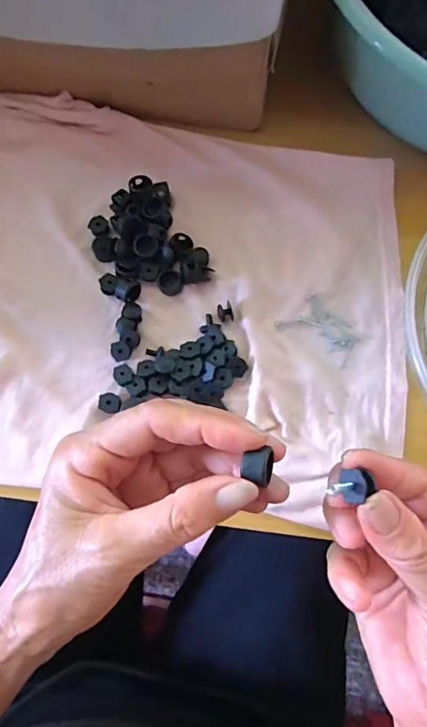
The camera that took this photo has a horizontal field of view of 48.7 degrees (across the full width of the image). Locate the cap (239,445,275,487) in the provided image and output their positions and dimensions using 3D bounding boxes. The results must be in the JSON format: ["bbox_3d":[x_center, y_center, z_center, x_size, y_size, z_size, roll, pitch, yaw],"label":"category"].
[{"bbox_3d":[0.019,0.042,0.193,0.012,0.015,0.014,24,71,8],"label":"cap"}]

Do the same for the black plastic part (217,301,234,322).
[{"bbox_3d":[0.008,-0.036,0.326,0.010,0.006,0.013,-12,77,-7],"label":"black plastic part"}]

